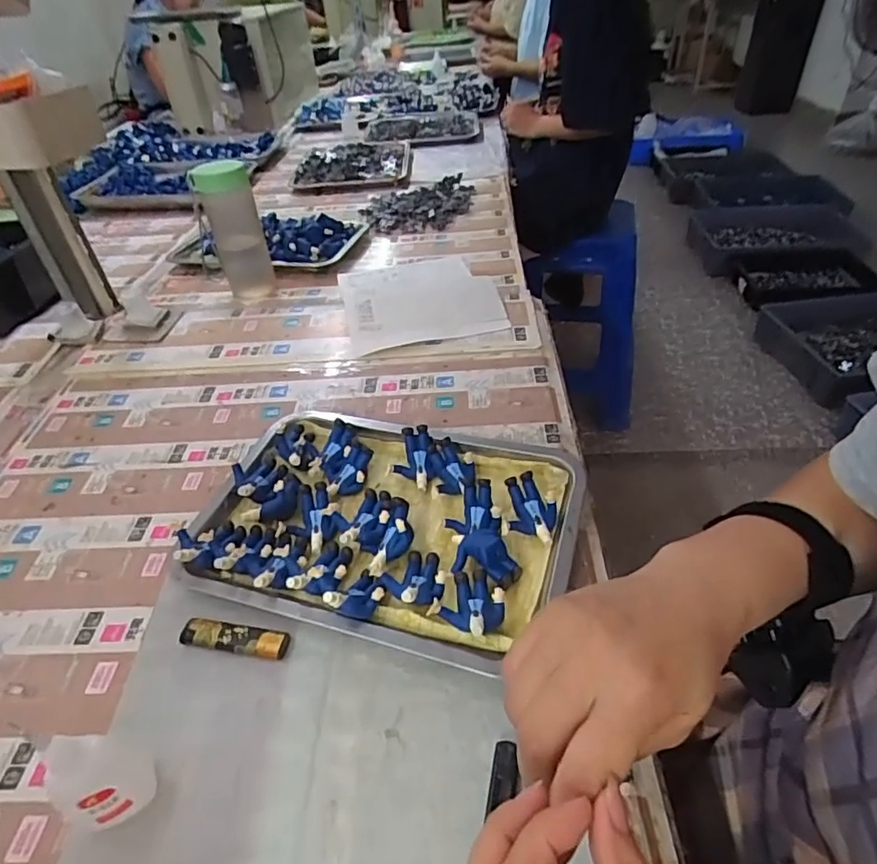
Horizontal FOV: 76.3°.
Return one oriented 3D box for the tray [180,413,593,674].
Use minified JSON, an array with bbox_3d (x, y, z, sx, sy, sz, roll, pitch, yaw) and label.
[{"bbox_3d":[-0.049,0.069,0.470,0.307,0.034,0.203,10,44,17],"label":"tray"}]

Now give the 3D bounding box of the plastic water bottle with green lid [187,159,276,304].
[{"bbox_3d":[-0.294,-0.298,0.808,0.075,0.167,0.083,-18,43,-13],"label":"plastic water bottle with green lid"}]

